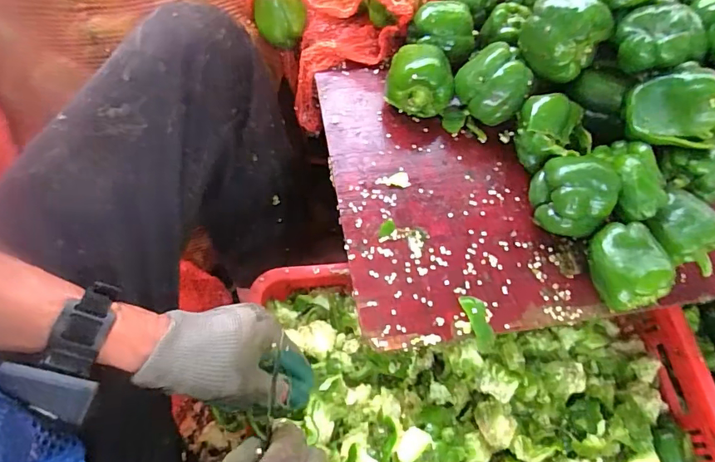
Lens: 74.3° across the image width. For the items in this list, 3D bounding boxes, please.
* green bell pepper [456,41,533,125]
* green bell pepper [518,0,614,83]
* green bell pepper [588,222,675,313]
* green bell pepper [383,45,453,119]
[{"bbox_3d":[0.155,-0.171,0.550,0.081,0.057,0.058,41,69,16],"label":"green bell pepper"},{"bbox_3d":[0.231,-0.223,0.530,0.085,0.064,0.076,32,66,12],"label":"green bell pepper"},{"bbox_3d":[0.272,0.038,0.485,0.063,0.061,0.085,-11,65,-8],"label":"green bell pepper"},{"bbox_3d":[0.076,-0.183,0.569,0.078,0.062,0.065,10,63,2],"label":"green bell pepper"}]

